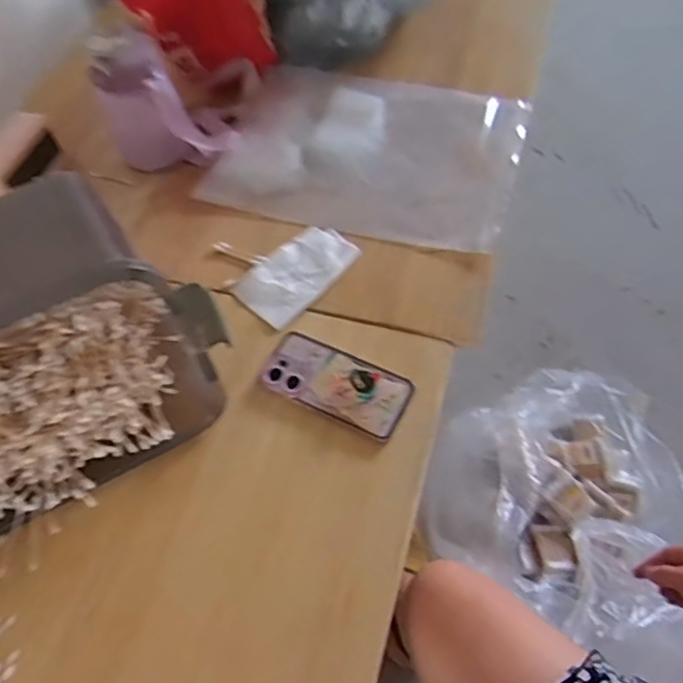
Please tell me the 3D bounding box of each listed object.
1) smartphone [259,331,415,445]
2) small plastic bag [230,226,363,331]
[{"bbox_3d":[-0.008,0.043,0.698,0.163,0.017,0.078,23,64,19],"label":"smartphone"},{"bbox_3d":[-0.053,-0.088,0.793,0.150,0.013,0.098,-42,60,-12],"label":"small plastic bag"}]

